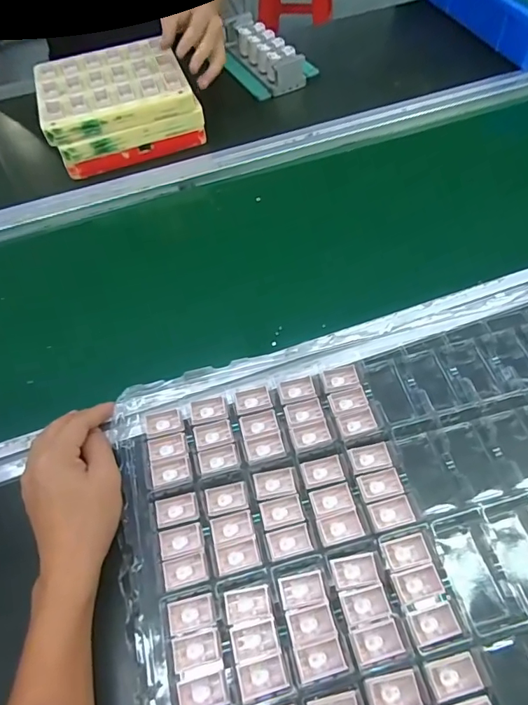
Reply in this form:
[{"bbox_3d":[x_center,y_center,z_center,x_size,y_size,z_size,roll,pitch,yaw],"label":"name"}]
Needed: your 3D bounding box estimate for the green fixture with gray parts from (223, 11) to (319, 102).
[{"bbox_3d":[-0.006,-0.495,0.757,0.113,0.052,0.196,-28,60,-13],"label":"green fixture with gray parts"}]

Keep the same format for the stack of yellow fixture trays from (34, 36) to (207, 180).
[{"bbox_3d":[-0.205,-0.355,0.664,0.203,0.083,0.169,-17,58,-6],"label":"stack of yellow fixture trays"}]

